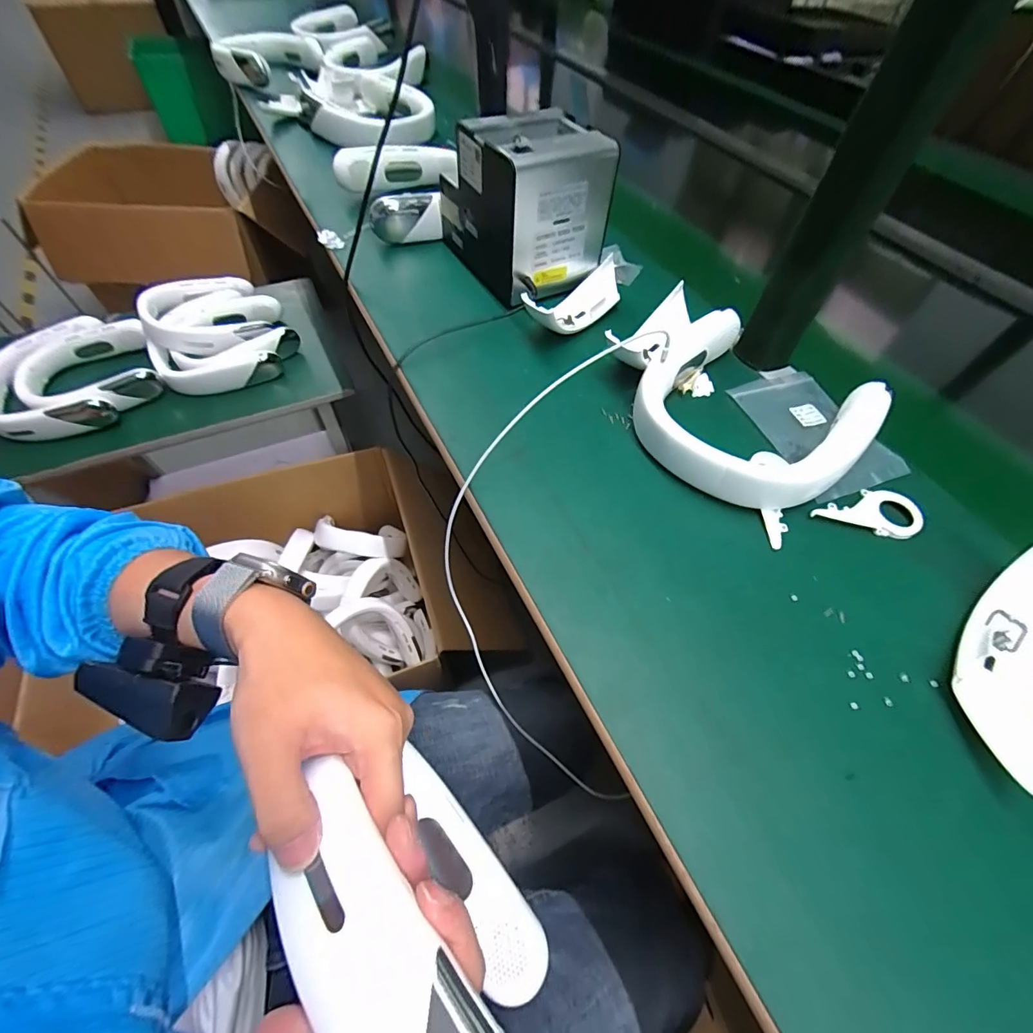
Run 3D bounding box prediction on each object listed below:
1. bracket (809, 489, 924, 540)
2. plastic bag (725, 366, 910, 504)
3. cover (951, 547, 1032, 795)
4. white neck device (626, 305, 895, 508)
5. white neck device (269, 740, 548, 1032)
[{"bbox_3d":[0.294,-0.006,0.384,0.091,0.005,0.044,8,58,3],"label":"bracket"},{"bbox_3d":[0.284,-0.089,0.440,0.097,0.010,0.157,-16,60,-12],"label":"plastic bag"},{"bbox_3d":[0.338,0.091,0.305,0.050,0.044,0.178,37,64,19],"label":"cover"},{"bbox_3d":[0.205,-0.100,0.416,0.204,0.049,0.191,38,64,20],"label":"white neck device"},{"bbox_3d":[-0.034,0.213,0.256,0.063,0.195,0.162,-27,62,-2],"label":"white neck device"}]

